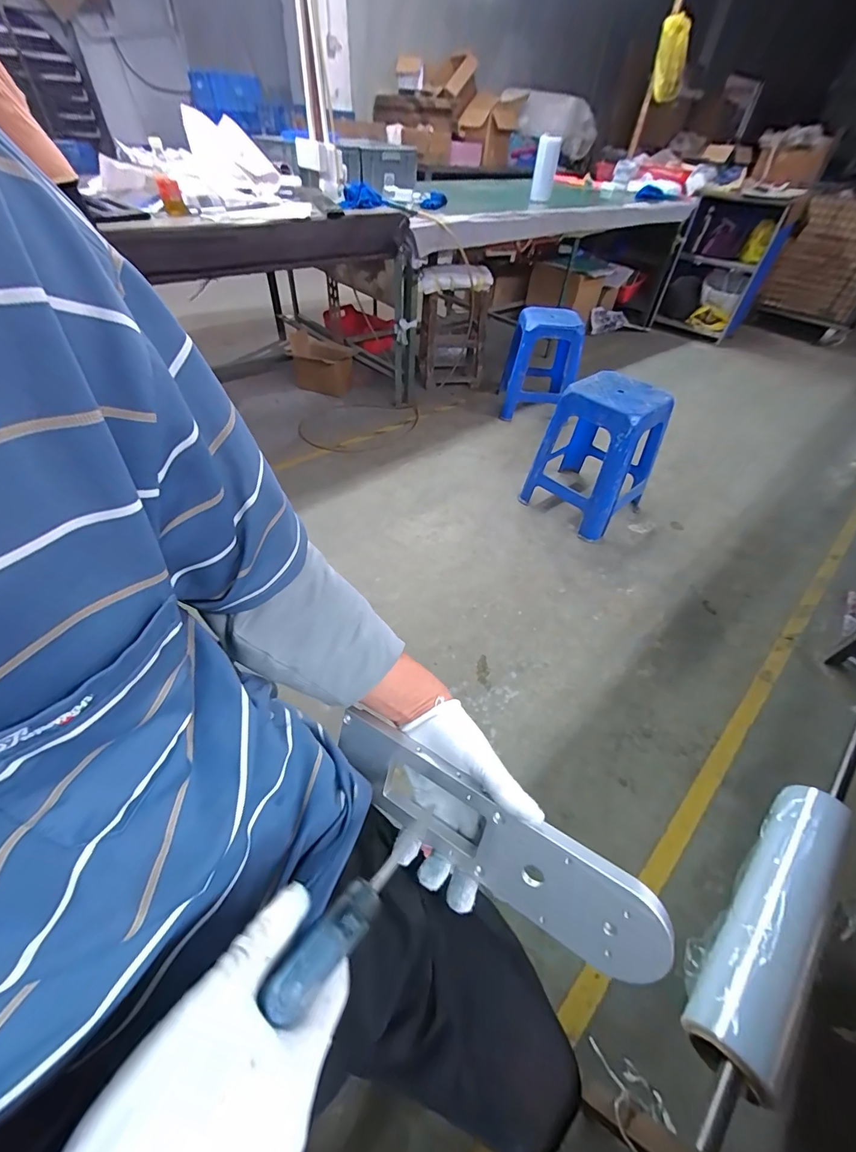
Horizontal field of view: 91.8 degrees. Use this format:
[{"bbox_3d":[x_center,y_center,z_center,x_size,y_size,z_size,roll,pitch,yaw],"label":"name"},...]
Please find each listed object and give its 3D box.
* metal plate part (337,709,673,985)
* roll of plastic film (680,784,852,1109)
[{"bbox_3d":[0.037,0.218,0.354,0.295,0.078,0.014,21,16,25],"label":"metal plate part"},{"bbox_3d":[0.526,0.508,0.625,0.440,0.099,0.099,-33,57,-30],"label":"roll of plastic film"}]

